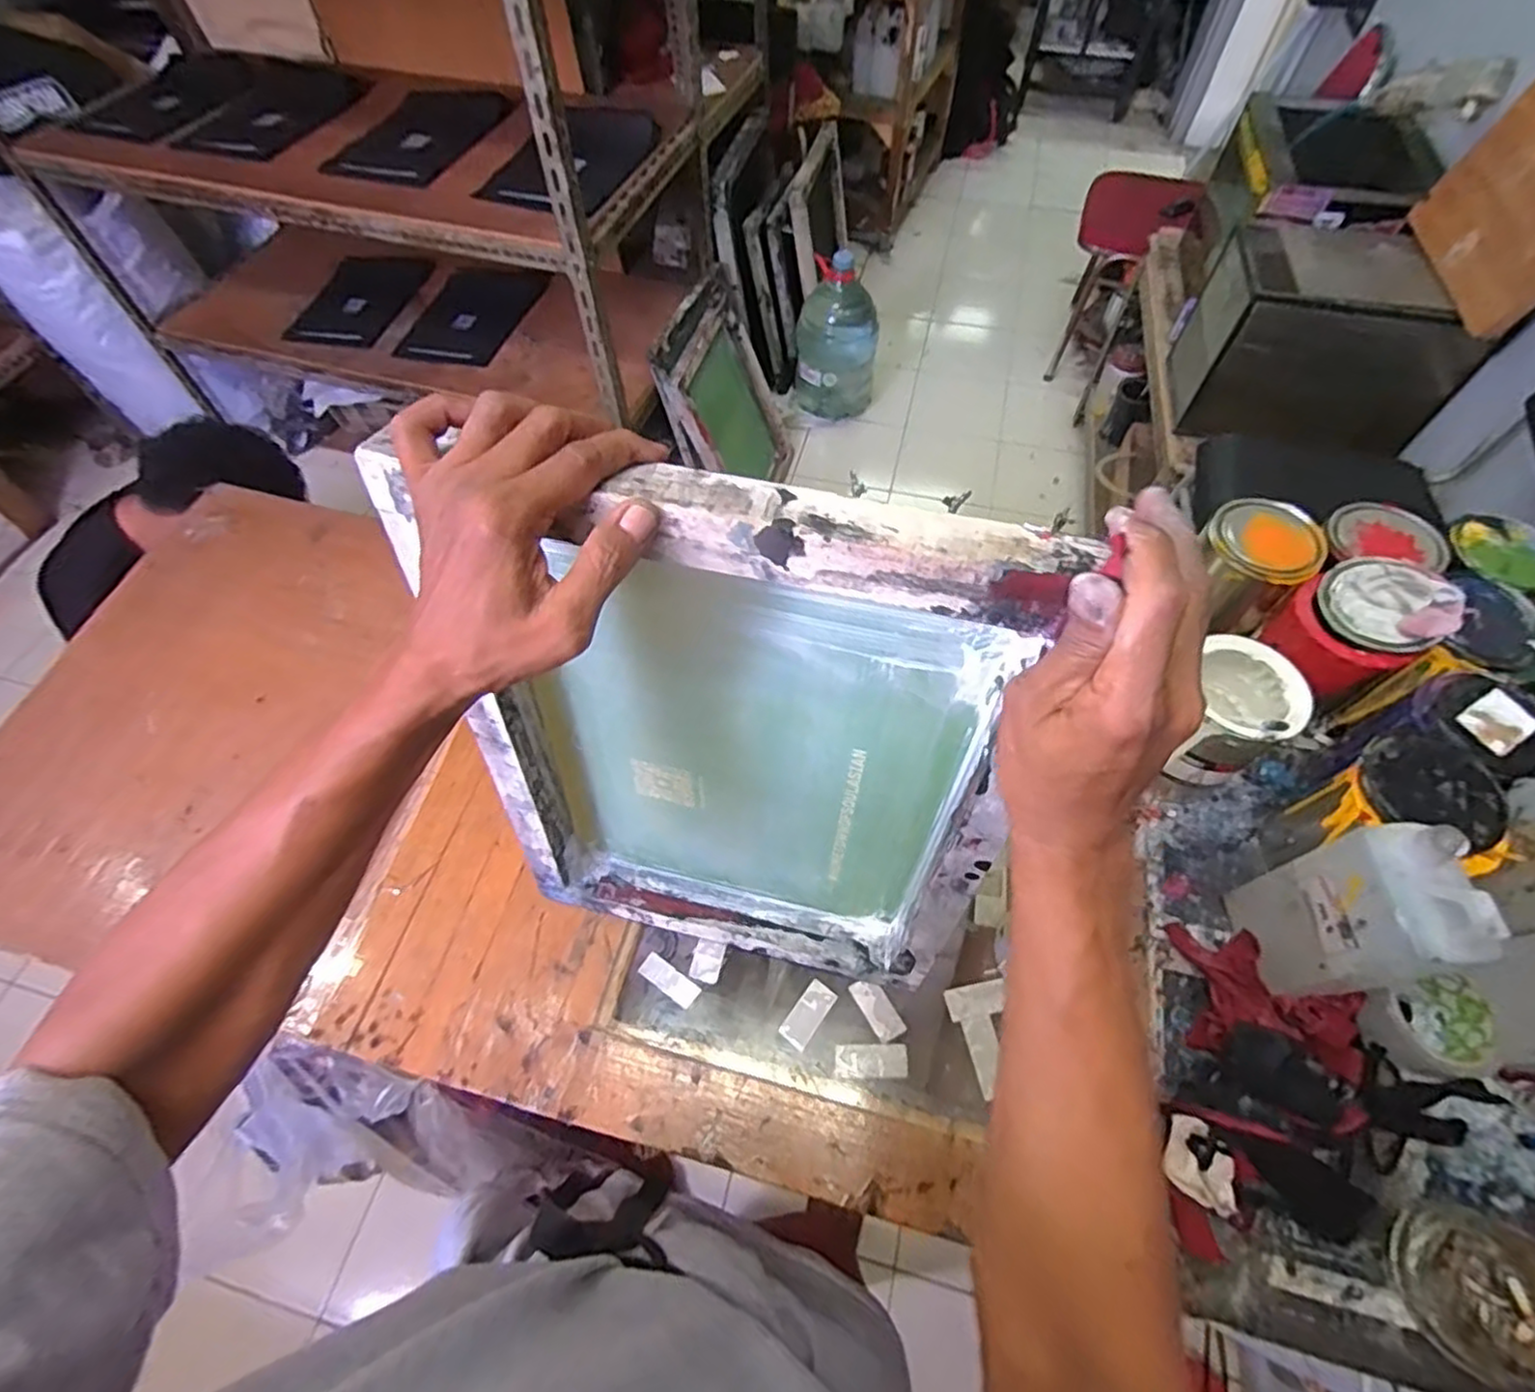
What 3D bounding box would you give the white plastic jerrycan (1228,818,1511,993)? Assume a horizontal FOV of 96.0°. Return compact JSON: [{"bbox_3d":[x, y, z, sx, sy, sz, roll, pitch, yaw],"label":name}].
[{"bbox_3d":[0.451,0.170,0.534,0.064,0.194,0.102,-4,60,0],"label":"white plastic jerrycan"}]

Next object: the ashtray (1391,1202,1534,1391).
[{"bbox_3d":[0.529,0.437,0.505,0.097,0.040,0.100,-1,60,2],"label":"ashtray"}]

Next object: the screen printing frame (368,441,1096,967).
[{"bbox_3d":[-0.032,0.055,0.476,0.337,0.437,0.069,9,51,4],"label":"screen printing frame"}]

